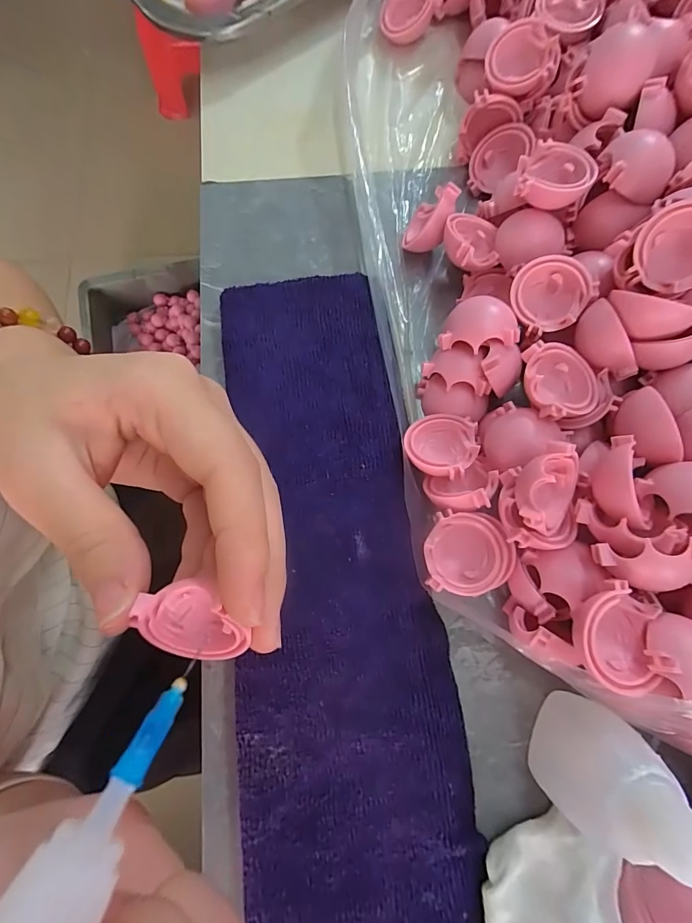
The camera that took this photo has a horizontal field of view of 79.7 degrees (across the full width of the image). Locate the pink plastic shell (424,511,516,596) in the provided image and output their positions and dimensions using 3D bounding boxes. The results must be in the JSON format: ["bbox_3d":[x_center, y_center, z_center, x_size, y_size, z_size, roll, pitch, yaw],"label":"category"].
[{"bbox_3d":[0.047,0.035,0.160,0.031,0.013,0.029,4,78,2],"label":"pink plastic shell"}]

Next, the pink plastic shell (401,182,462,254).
[{"bbox_3d":[0.038,-0.110,0.192,0.019,0.030,0.017,17,80,3],"label":"pink plastic shell"}]

